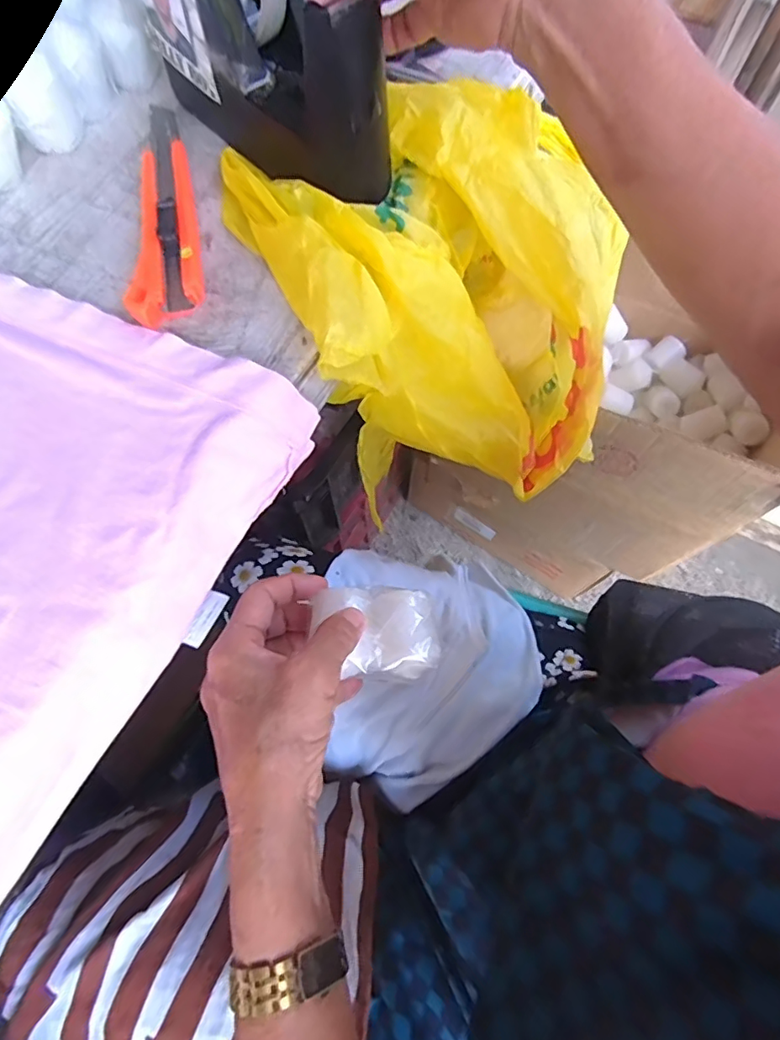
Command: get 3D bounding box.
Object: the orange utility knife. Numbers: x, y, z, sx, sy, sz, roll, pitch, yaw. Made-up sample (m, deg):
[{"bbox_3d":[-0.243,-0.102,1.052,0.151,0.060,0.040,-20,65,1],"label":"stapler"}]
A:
[{"bbox_3d":[-0.134,-0.191,0.324,0.038,0.014,0.167,-7,72,-3],"label":"orange utility knife"}]

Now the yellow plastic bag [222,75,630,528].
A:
[{"bbox_3d":[0.042,-0.140,0.385,0.214,0.183,0.221,-26,71,-10],"label":"yellow plastic bag"}]

